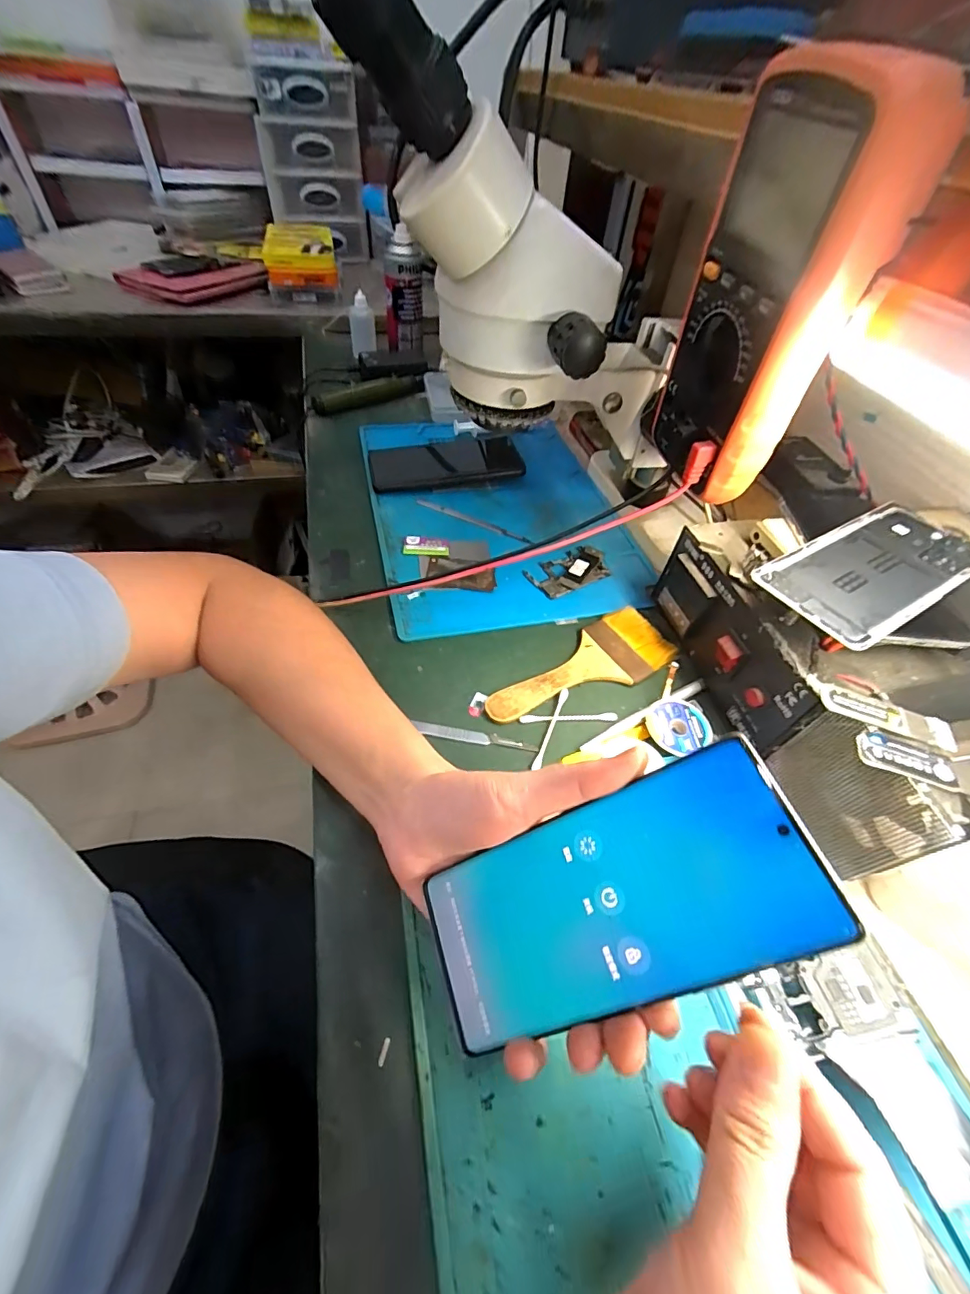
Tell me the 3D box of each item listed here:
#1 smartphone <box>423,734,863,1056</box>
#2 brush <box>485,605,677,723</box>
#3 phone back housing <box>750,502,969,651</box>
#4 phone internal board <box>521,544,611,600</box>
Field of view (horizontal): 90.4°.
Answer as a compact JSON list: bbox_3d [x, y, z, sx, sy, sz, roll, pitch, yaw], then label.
[{"bbox_3d":[0.045,0.102,0.192,0.157,0.004,0.070,-32,58,18],"label":"smartphone"},{"bbox_3d":[0.075,0.019,0.373,0.161,0.008,0.061,-28,57,-25],"label":"brush"},{"bbox_3d":[0.246,-0.050,0.303,0.147,0.011,0.071,-23,55,-22],"label":"phone back housing"},{"bbox_3d":[0.079,-0.072,0.447,0.079,0.008,0.044,-24,56,-23],"label":"phone internal board"}]

